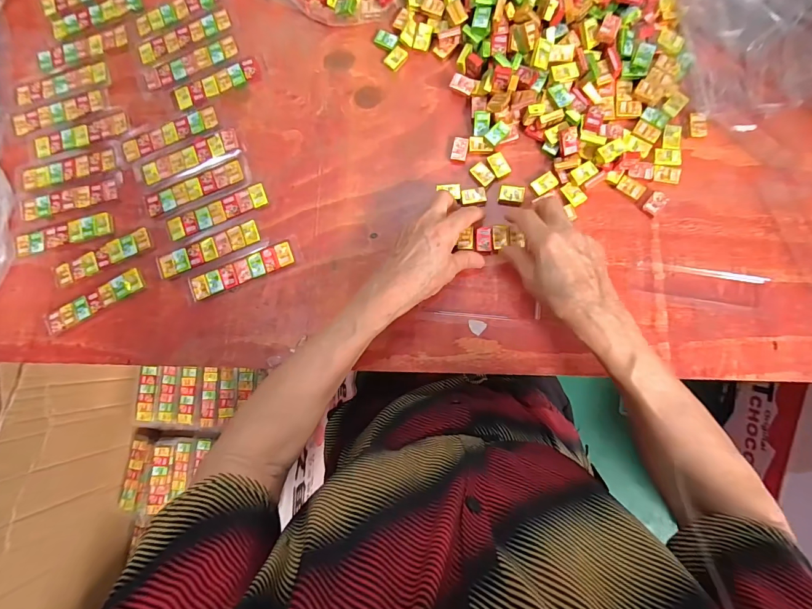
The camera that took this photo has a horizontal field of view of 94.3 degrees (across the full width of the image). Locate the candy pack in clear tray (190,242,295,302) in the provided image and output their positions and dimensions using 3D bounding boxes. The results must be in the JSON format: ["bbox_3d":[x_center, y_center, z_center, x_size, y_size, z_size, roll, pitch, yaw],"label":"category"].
[{"bbox_3d":[-0.182,-0.037,0.419,0.119,0.009,0.026,-20,82,3],"label":"candy pack in clear tray"}]

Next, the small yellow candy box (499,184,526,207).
[{"bbox_3d":[0.113,-0.117,0.403,0.025,0.008,0.018,8,84,6],"label":"small yellow candy box"}]

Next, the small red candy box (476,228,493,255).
[{"bbox_3d":[0.083,-0.067,0.401,0.016,0.006,0.029,-3,83,5],"label":"small red candy box"}]

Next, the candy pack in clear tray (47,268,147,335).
[{"bbox_3d":[-0.357,-0.005,0.430,0.122,0.010,0.027,-28,82,2],"label":"candy pack in clear tray"}]

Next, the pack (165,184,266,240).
[{"bbox_3d":[-0.216,-0.106,0.428,0.118,0.004,0.025,-22,82,2],"label":"pack"}]

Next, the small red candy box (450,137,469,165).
[{"bbox_3d":[0.059,-0.169,0.414,0.017,0.008,0.027,9,85,6],"label":"small red candy box"}]

